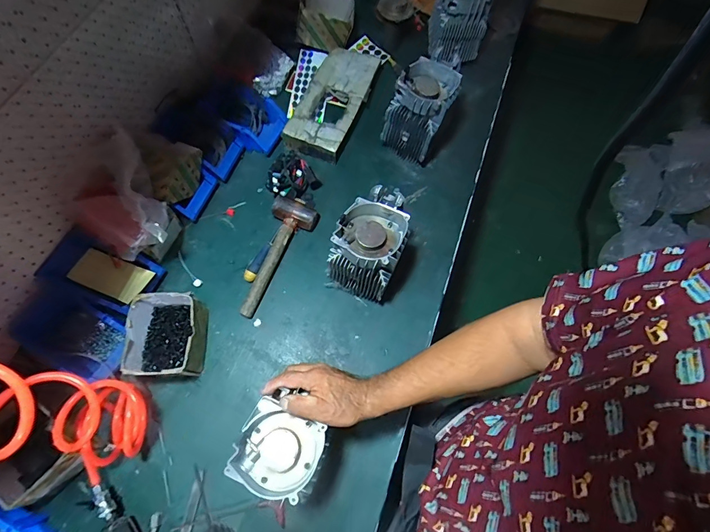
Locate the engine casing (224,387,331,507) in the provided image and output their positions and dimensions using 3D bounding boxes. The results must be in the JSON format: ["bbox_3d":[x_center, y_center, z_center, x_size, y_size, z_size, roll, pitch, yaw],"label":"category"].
[{"bbox_3d":[-0.101,0.253,0.504,0.119,0.059,0.118,30,70,9],"label":"engine casing"}]

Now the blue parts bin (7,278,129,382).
[{"bbox_3d":[-0.530,0.128,0.692,0.200,0.075,0.124,23,69,7],"label":"blue parts bin"}]

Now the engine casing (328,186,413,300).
[{"bbox_3d":[0.028,-0.033,0.717,0.125,0.209,0.145,20,69,6],"label":"engine casing"}]

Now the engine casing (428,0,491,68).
[{"bbox_3d":[0.267,-0.627,0.918,0.143,0.249,0.094,16,68,4],"label":"engine casing"}]

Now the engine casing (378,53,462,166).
[{"bbox_3d":[0.148,-0.344,0.842,0.124,0.205,0.116,30,70,9],"label":"engine casing"}]

